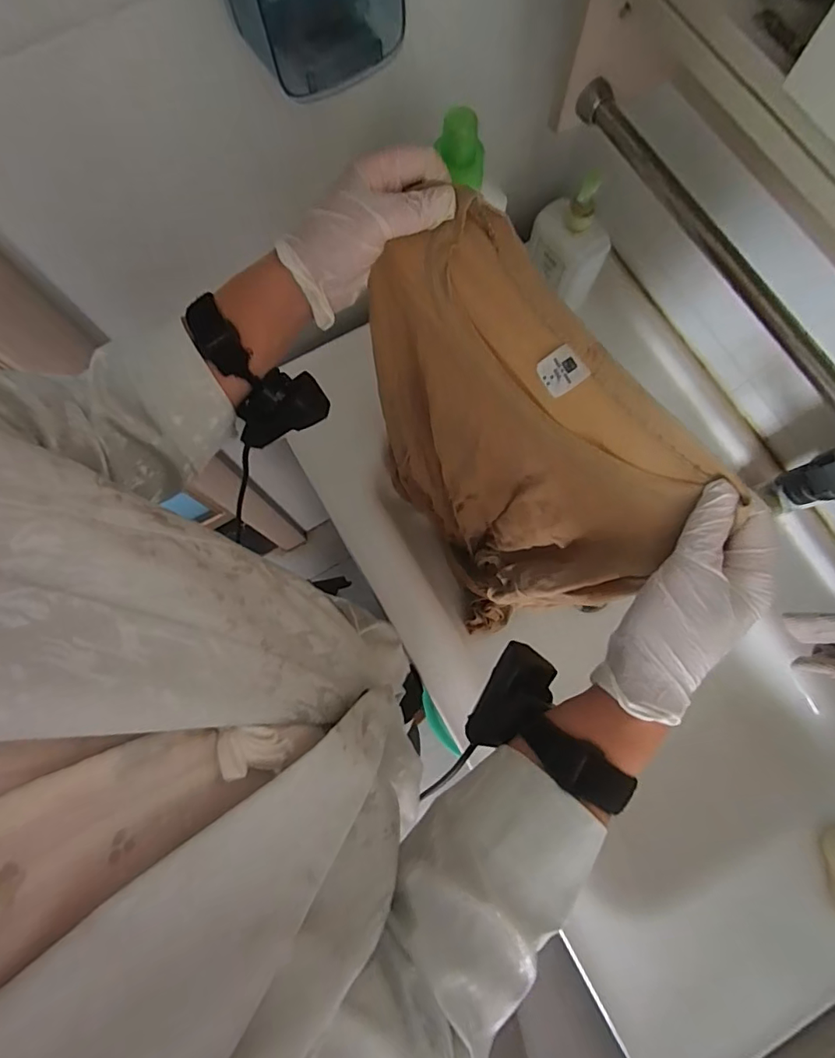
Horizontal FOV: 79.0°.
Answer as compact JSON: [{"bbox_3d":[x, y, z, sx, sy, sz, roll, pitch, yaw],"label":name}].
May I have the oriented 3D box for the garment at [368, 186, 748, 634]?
[{"bbox_3d":[0.068,-0.047,0.495,0.116,0.423,0.273,-26,80,-5],"label":"garment"}]

